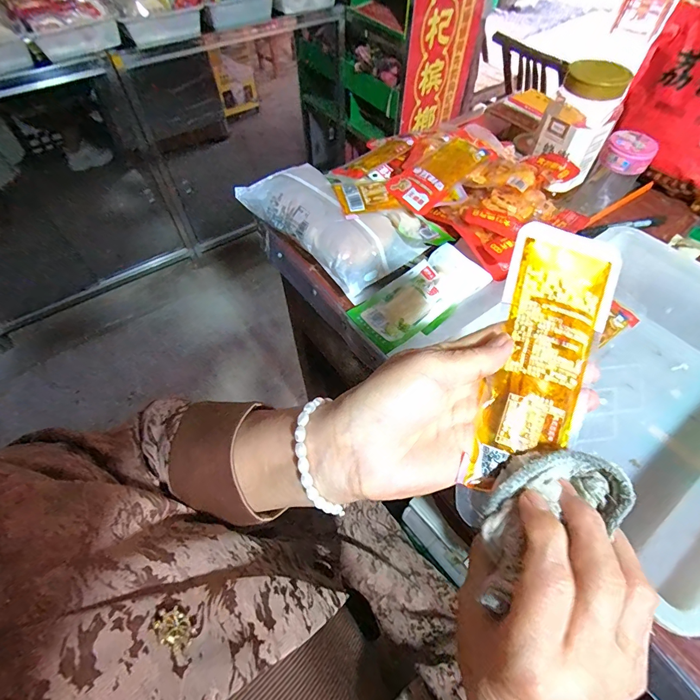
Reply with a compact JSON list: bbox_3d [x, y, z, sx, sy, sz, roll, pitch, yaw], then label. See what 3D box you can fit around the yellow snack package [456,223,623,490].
[{"bbox_3d":[0.114,0.005,0.216,0.061,0.010,0.154,16,81,0],"label":"yellow snack package"}]

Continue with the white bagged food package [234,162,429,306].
[{"bbox_3d":[-0.030,-0.169,0.487,0.117,0.061,0.237,-37,66,-22],"label":"white bagged food package"}]

